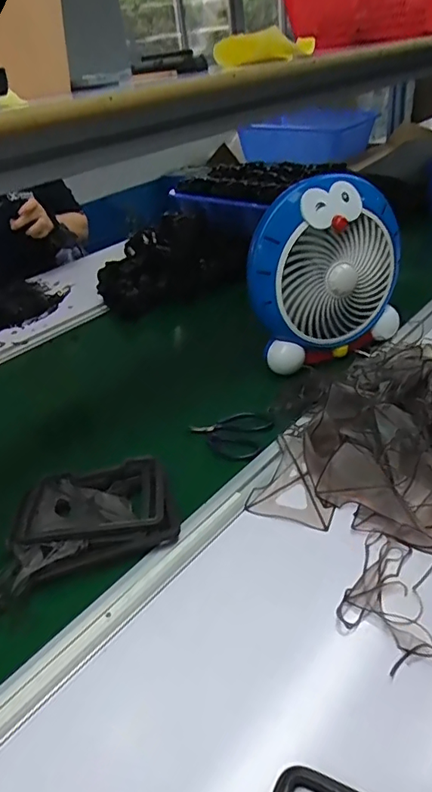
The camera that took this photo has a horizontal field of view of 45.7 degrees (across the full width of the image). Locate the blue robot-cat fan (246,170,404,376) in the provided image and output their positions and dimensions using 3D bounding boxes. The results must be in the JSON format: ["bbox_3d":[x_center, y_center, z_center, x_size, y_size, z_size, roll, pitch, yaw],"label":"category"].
[{"bbox_3d":[0.150,-0.169,0.717,0.220,0.234,0.090,-18,35,-15],"label":"blue robot-cat fan"}]

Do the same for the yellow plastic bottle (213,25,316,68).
[{"bbox_3d":[0.059,-0.460,0.676,0.149,0.035,0.027,13,39,28],"label":"yellow plastic bottle"}]

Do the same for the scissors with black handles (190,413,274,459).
[{"bbox_3d":[0.015,0.047,0.652,0.104,0.015,0.080,8,37,22],"label":"scissors with black handles"}]

